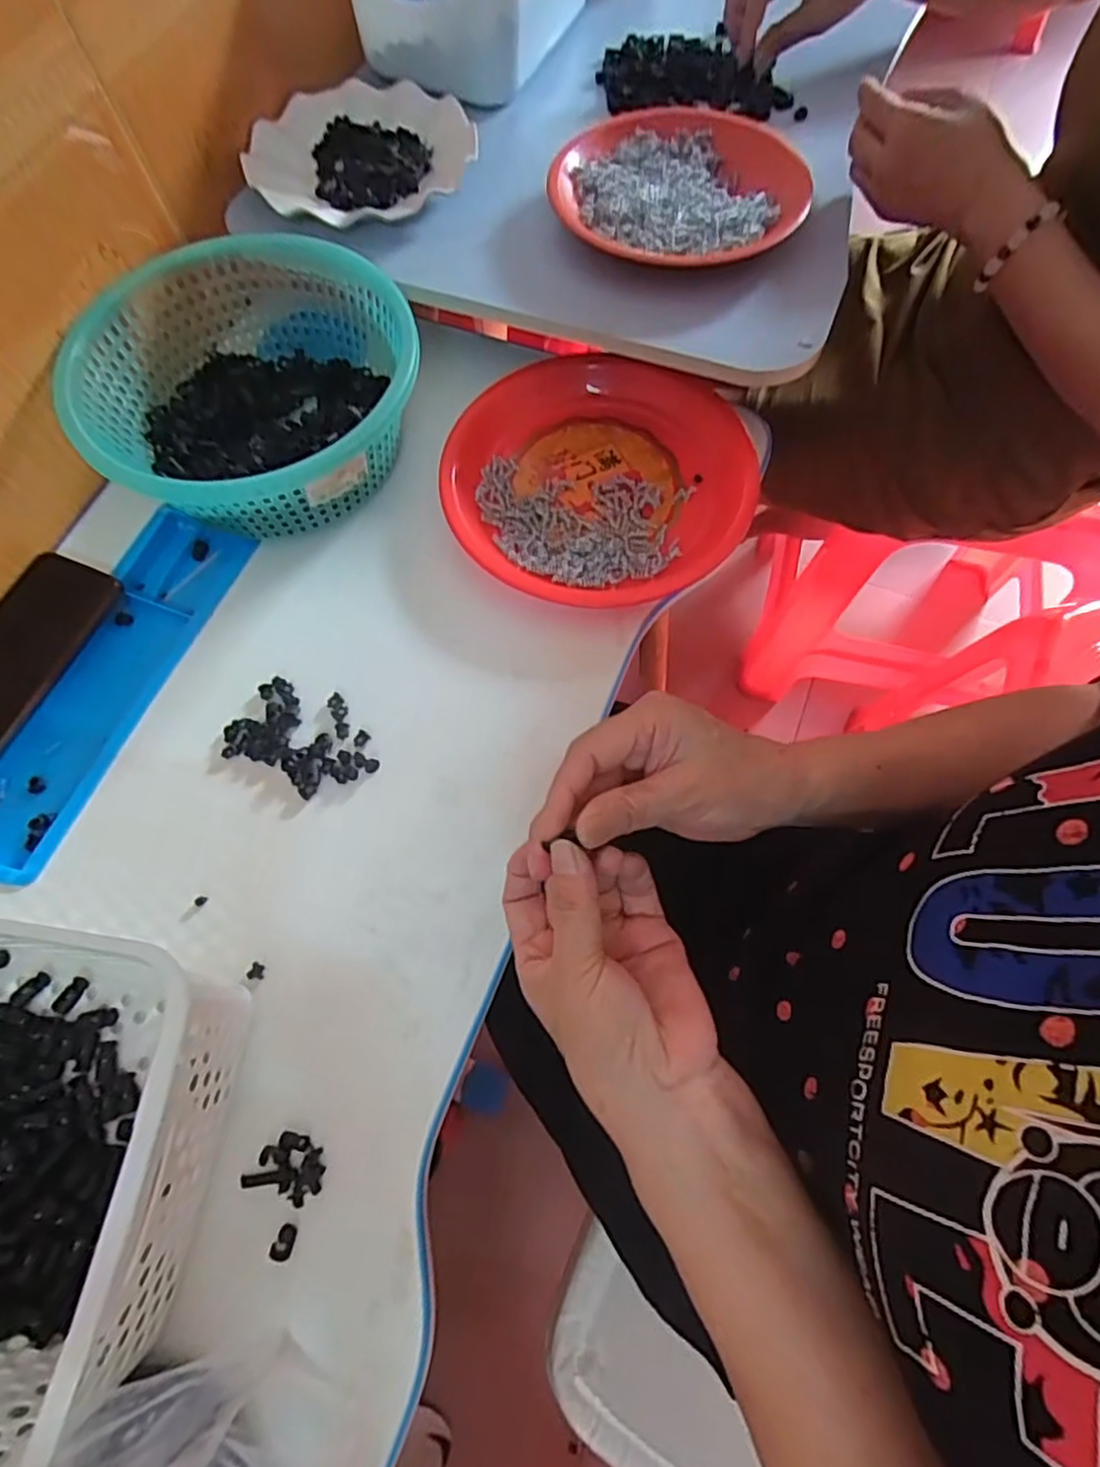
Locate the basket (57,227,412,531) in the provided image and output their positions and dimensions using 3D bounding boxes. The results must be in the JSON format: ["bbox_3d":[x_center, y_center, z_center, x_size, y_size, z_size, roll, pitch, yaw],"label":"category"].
[{"bbox_3d":[-0.221,-0.250,0.489,0.225,0.075,0.230,0,69,1],"label":"basket"}]

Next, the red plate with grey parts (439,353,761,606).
[{"bbox_3d":[0.036,-0.186,0.493,0.204,0.028,0.221,0,69,1],"label":"red plate with grey parts"}]

